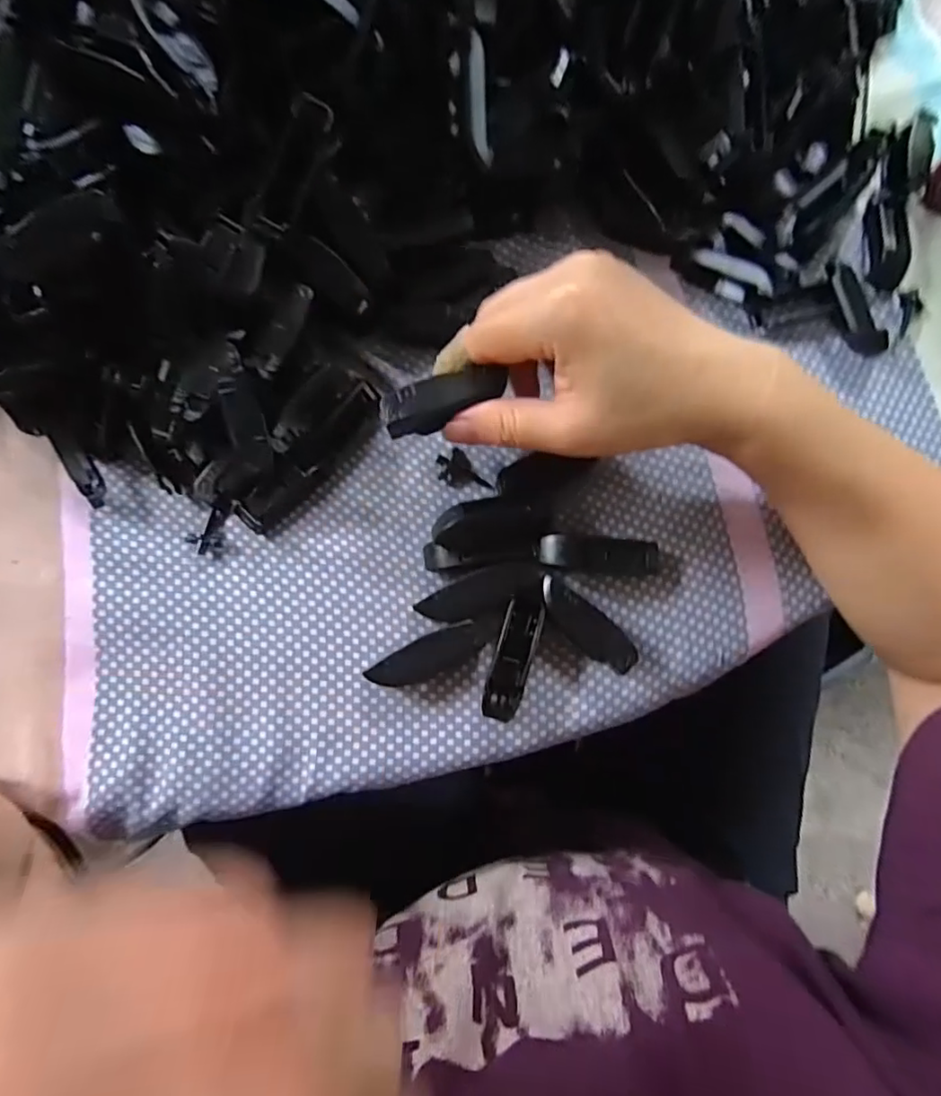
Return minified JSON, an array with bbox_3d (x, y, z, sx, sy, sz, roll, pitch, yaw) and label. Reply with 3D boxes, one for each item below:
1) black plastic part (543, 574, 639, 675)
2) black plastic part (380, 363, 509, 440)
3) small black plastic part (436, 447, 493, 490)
[{"bbox_3d":[0.052,0.035,0.267,0.054,0.004,0.019,43,104,8],"label":"black plastic part"},{"bbox_3d":[-0.010,-0.063,0.247,0.055,0.011,0.018,-21,82,-10],"label":"black plastic part"},{"bbox_3d":[-0.005,-0.035,0.289,0.017,0.006,0.026,-39,84,-6],"label":"small black plastic part"}]

